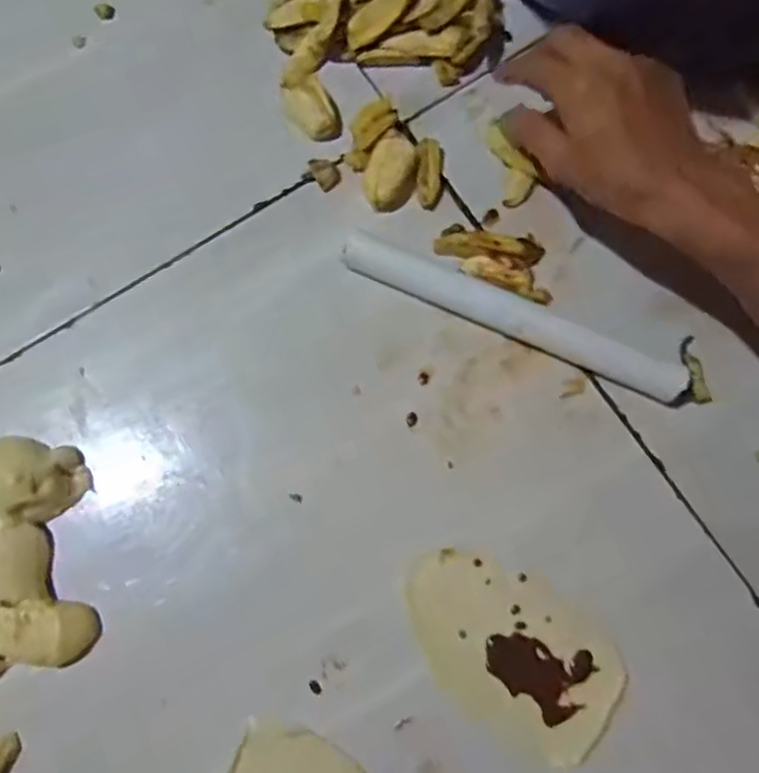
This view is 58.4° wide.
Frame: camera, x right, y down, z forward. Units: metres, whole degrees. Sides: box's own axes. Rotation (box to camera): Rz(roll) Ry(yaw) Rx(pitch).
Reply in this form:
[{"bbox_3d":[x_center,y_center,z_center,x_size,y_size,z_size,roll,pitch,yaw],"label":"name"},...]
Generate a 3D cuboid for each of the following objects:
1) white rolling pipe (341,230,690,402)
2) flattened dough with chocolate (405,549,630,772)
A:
[{"bbox_3d":[0.083,-0.047,0.441,0.225,0.024,0.027,22,79,4],"label":"white rolling pipe"},{"bbox_3d":[0.078,0.155,0.409,0.138,0.007,0.089,37,80,7],"label":"flattened dough with chocolate"}]

